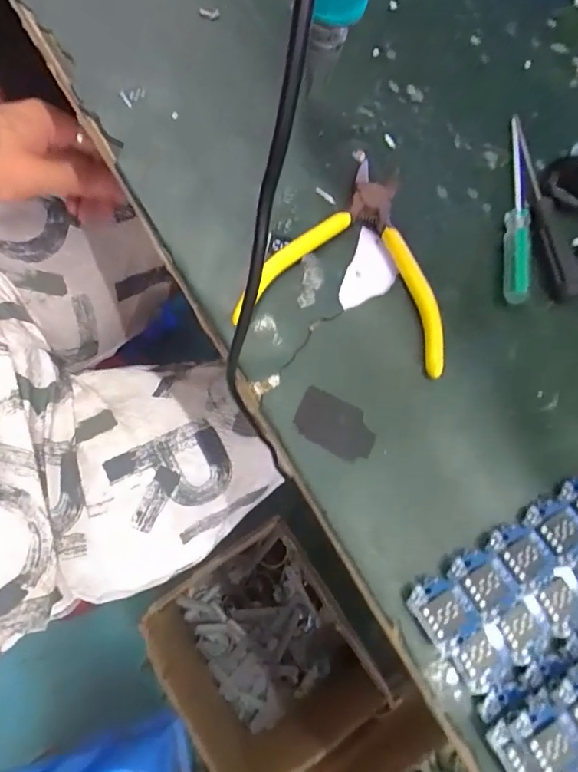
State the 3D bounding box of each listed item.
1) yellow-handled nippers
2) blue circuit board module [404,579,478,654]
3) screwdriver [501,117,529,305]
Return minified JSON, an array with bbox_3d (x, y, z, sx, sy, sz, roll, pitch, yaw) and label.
[{"bbox_3d":[0.040,-0.070,0.262,0.104,0.012,0.108,19,73,4],"label":"yellow-handled nippers"},{"bbox_3d":[0.065,0.095,0.213,0.020,0.005,0.026,-30,76,-11],"label":"blue circuit board module"},{"bbox_3d":[0.126,-0.100,0.278,0.013,0.014,0.118,10,72,1],"label":"screwdriver"}]

